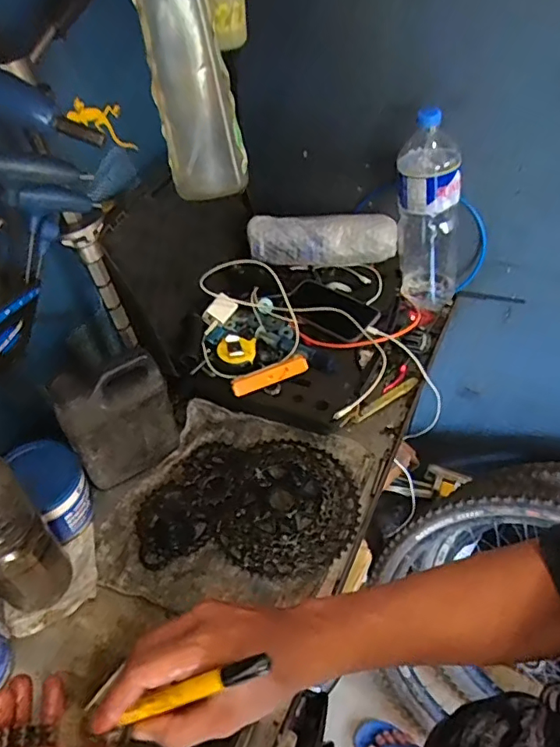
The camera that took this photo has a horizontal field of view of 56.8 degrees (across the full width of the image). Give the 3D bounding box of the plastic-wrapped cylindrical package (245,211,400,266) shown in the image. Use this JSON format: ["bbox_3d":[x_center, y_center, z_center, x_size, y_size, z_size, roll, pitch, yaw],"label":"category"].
[{"bbox_3d":[0.072,-0.232,0.896,0.251,0.080,0.053,3,48,5],"label":"plastic-wrapped cylindrical package"}]

